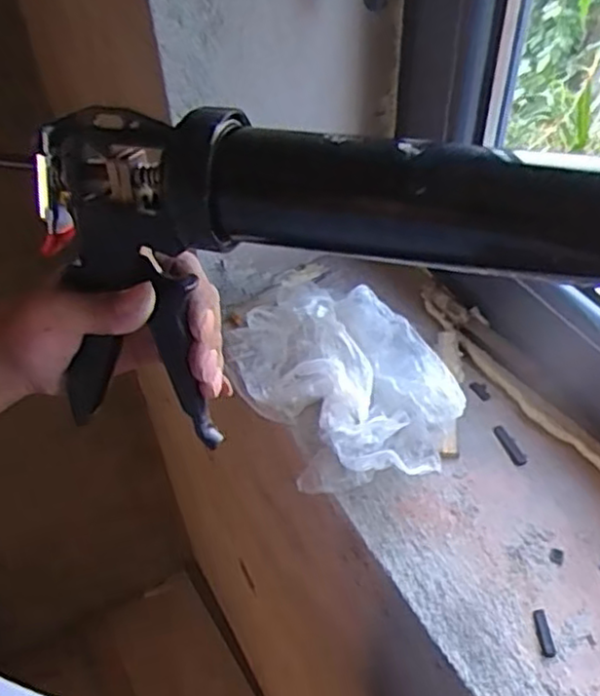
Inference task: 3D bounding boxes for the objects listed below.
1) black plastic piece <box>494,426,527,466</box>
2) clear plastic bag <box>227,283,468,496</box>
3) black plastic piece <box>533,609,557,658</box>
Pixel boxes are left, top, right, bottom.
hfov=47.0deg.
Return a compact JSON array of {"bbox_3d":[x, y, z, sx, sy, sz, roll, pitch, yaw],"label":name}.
[{"bbox_3d":[0.187,0.086,0.615,0.012,0.005,0.044,-17,49,-11],"label":"black plastic piece"},{"bbox_3d":[0.037,0.030,0.610,0.152,0.094,0.207,-22,50,-16],"label":"clear plastic bag"},{"bbox_3d":[0.178,0.207,0.503,0.009,0.004,0.033,-4,48,0],"label":"black plastic piece"}]

